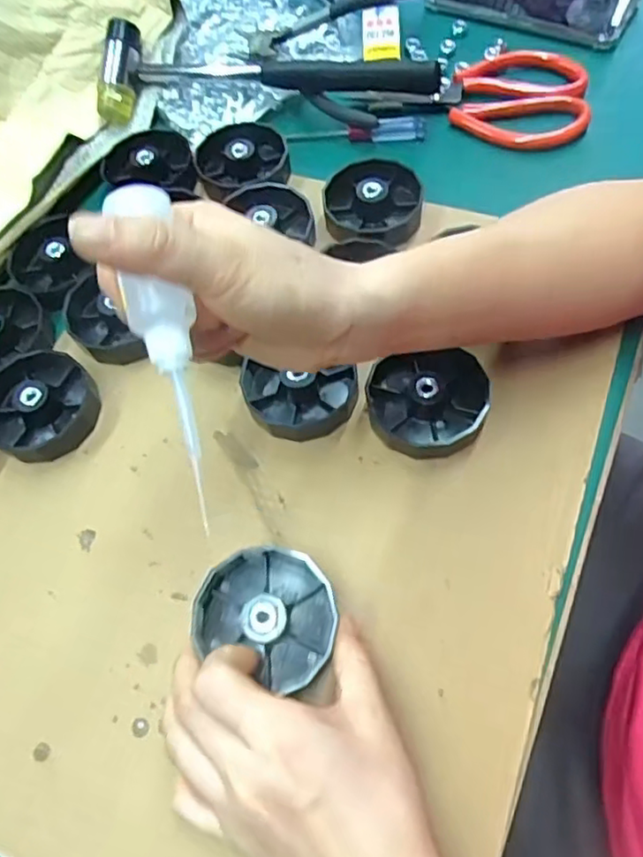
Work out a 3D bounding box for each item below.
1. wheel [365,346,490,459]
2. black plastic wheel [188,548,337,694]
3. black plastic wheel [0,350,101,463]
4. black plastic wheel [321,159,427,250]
[{"bbox_3d":[0.061,-0.017,0.353,0.068,0.020,0.065,-2,64,4],"label":"wheel"},{"bbox_3d":[-0.026,0.088,0.301,0.067,0.027,0.061,-1,65,2],"label":"black plastic wheel"},{"bbox_3d":[-0.174,-0.016,0.376,0.067,0.023,0.072,-2,64,4],"label":"black plastic wheel"},{"bbox_3d":[0.035,-0.155,0.421,0.065,0.019,0.071,-2,64,4],"label":"black plastic wheel"}]

